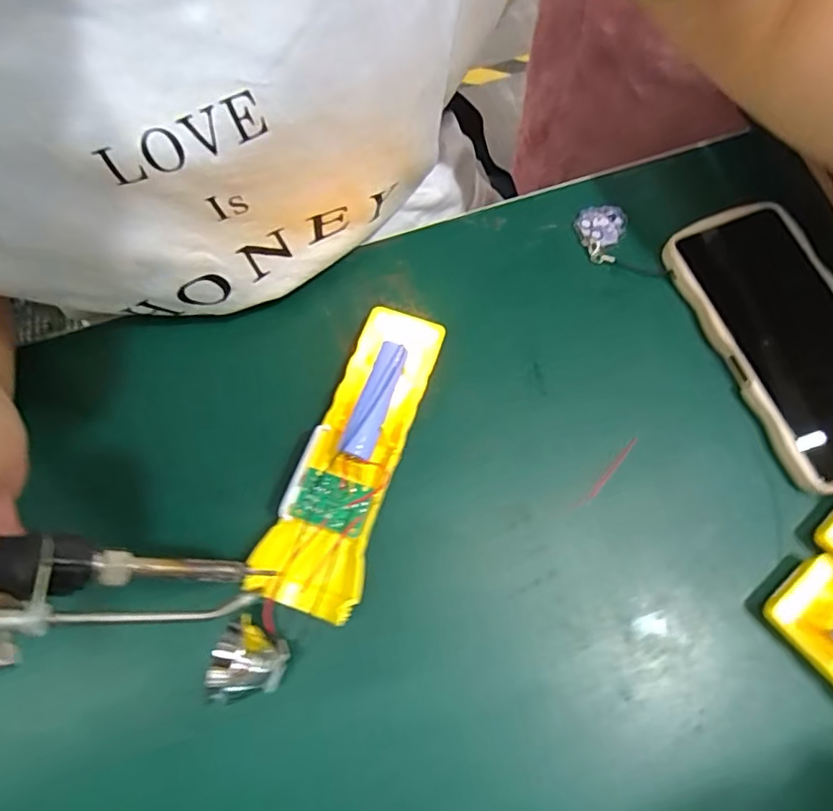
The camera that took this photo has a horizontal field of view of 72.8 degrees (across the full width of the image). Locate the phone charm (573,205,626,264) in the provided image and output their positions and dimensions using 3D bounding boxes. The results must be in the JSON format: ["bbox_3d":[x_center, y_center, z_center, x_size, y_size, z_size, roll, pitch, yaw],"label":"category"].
[{"bbox_3d":[0.116,-0.107,0.350,0.031,0.005,0.038,-10,73,-4],"label":"phone charm"}]

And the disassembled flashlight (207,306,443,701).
[{"bbox_3d":[-0.036,0.042,0.286,0.050,0.033,0.203,20,73,6],"label":"disassembled flashlight"}]

